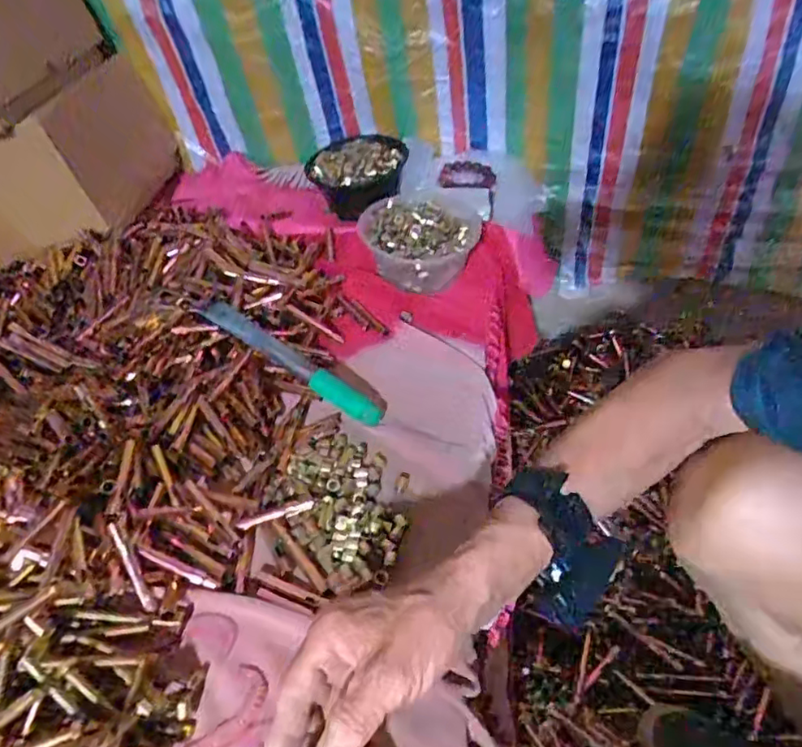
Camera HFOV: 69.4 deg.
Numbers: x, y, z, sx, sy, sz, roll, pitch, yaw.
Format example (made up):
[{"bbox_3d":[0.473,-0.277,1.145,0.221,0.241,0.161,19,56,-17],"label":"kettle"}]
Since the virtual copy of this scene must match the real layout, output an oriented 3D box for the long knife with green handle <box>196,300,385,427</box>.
[{"bbox_3d":[-0.124,-0.016,0.654,0.245,0.017,0.033,32,53,9],"label":"long knife with green handle"}]

